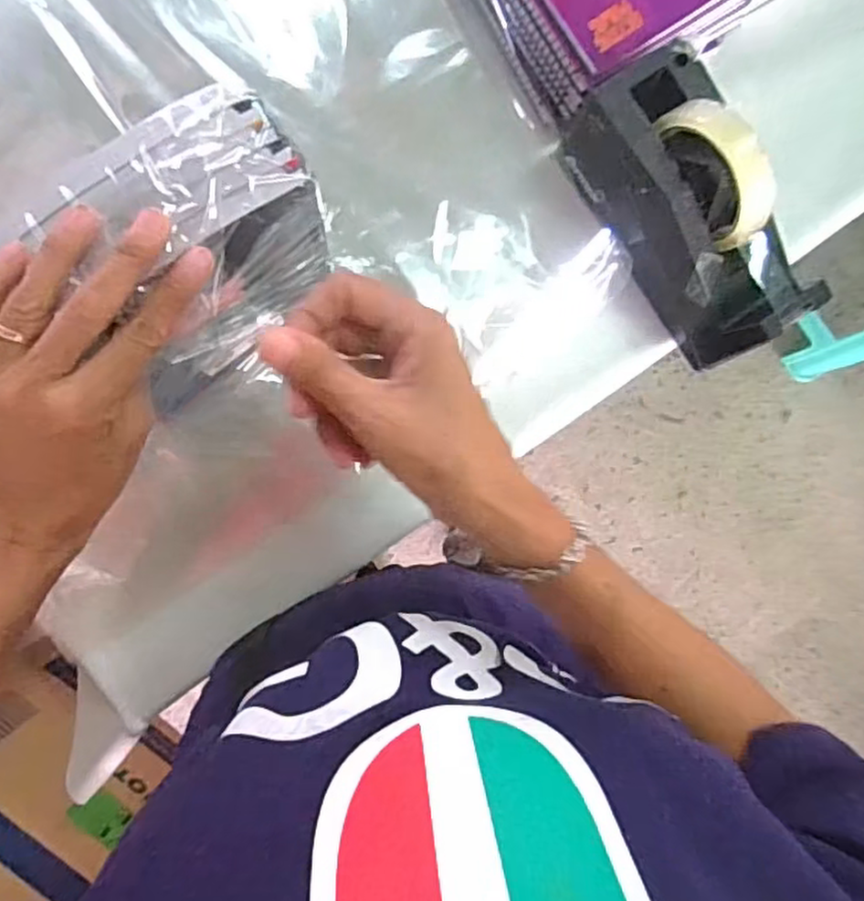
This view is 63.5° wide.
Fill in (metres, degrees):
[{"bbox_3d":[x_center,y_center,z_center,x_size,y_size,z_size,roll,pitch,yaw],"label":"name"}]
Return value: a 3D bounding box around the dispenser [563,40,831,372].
[{"bbox_3d":[0.180,-0.165,0.483,0.079,0.117,0.201,-29,93,-5],"label":"dispenser"}]

